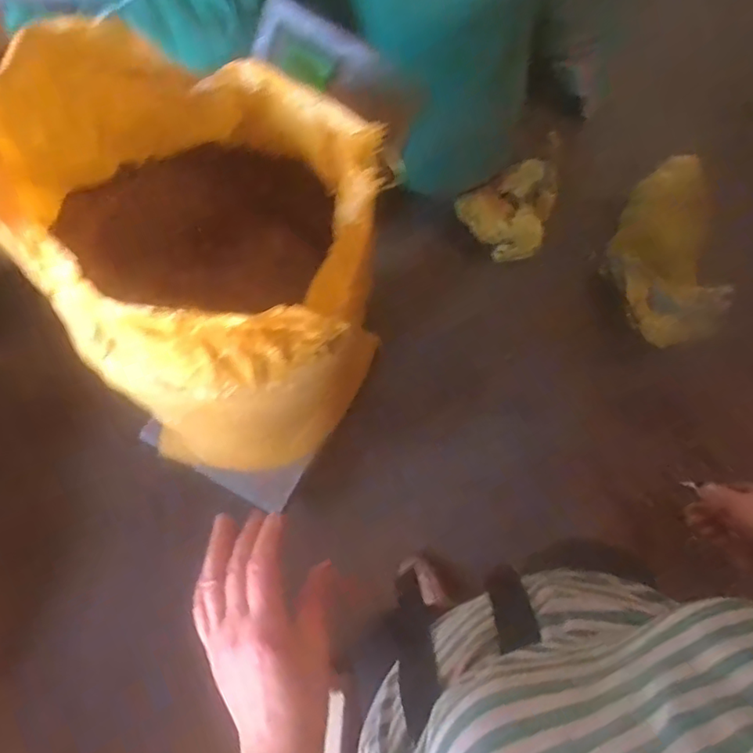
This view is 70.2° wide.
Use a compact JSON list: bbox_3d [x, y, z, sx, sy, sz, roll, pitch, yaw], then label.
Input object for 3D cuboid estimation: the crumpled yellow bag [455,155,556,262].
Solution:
[{"bbox_3d":[0.344,-0.455,1.462,0.253,0.223,0.186,19,77,7],"label":"crumpled yellow bag"}]

